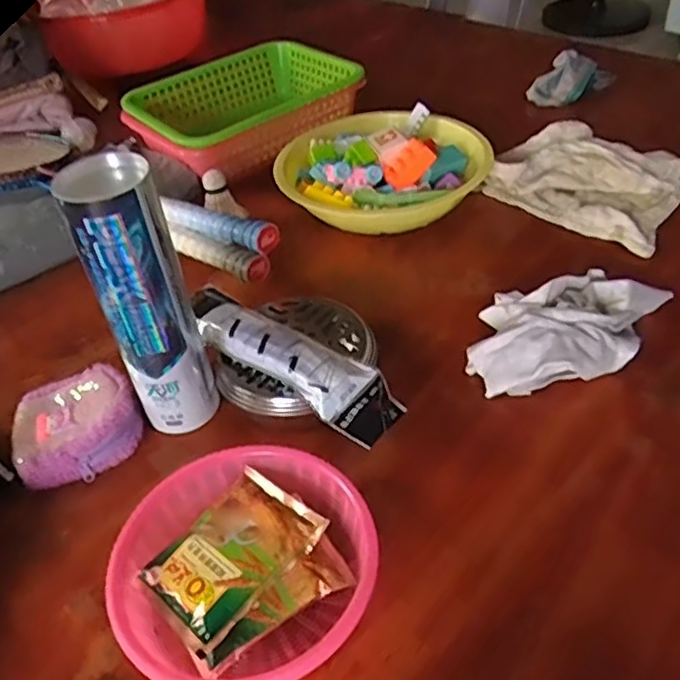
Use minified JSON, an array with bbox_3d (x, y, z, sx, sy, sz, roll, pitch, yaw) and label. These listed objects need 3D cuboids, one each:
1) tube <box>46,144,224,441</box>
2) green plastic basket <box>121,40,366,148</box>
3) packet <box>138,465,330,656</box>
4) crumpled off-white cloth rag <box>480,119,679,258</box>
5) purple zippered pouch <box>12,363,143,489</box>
[{"bbox_3d":[-0.150,-0.028,0.513,0.065,0.221,0.066,-12,42,-4],"label":"tube"},{"bbox_3d":[-0.141,-0.330,0.948,0.301,0.092,0.206,-28,46,-21],"label":"green plastic basket"},{"bbox_3d":[-0.073,0.141,0.439,0.081,0.011,0.109,30,54,34],"label":"packet"},{"bbox_3d":[0.293,-0.195,0.779,0.222,0.035,0.189,26,52,31],"label":"crumpled off-white cloth rag"},{"bbox_3d":[-0.228,0.073,0.564,0.103,0.044,0.101,-22,44,-16],"label":"purple zippered pouch"}]

